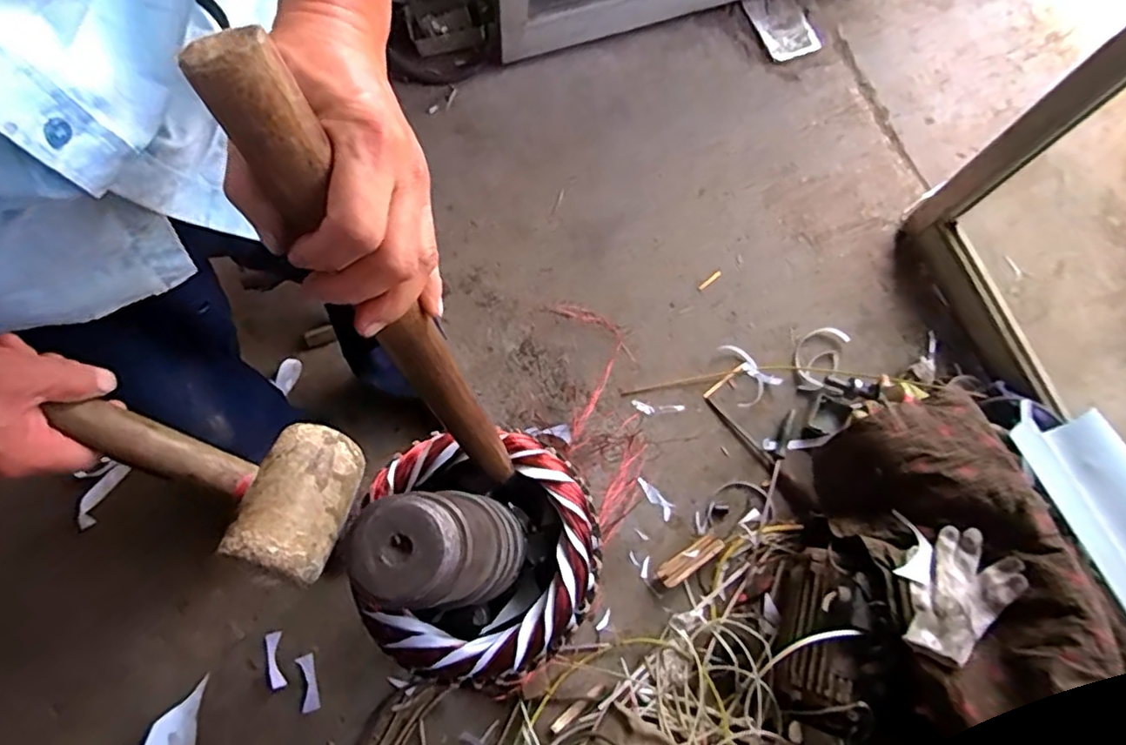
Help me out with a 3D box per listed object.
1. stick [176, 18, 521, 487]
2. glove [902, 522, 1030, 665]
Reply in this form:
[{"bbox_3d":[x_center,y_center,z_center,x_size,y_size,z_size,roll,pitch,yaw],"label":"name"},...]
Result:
[{"bbox_3d":[-0.088,-0.018,0.351,0.030,0.349,0.023,-36,57,-11],"label":"stick"},{"bbox_3d":[0.554,0.303,0.867,0.191,0.056,0.131,-40,60,-19],"label":"glove"}]

